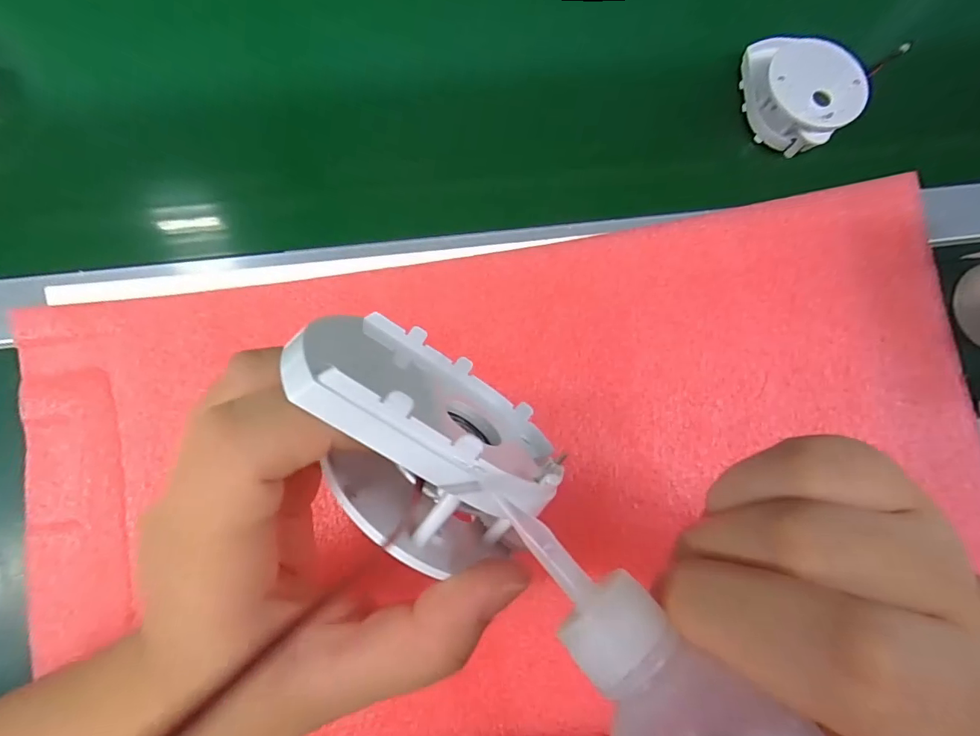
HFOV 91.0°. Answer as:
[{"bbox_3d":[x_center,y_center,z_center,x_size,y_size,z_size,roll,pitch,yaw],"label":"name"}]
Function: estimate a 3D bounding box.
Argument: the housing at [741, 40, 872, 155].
[{"bbox_3d":[0.203,-0.178,0.316,0.064,0.034,0.068,10,82,-2],"label":"housing"}]

